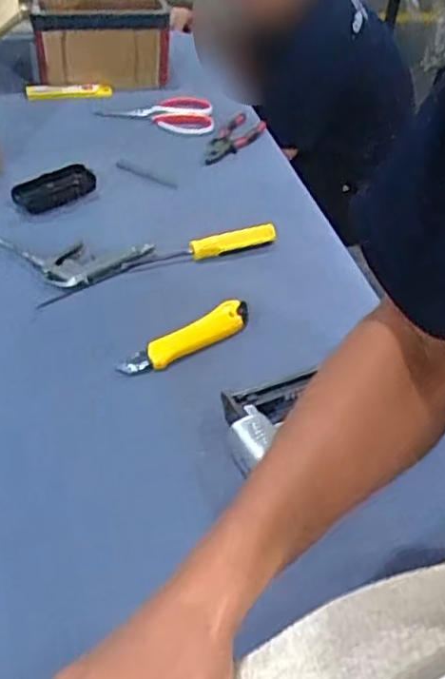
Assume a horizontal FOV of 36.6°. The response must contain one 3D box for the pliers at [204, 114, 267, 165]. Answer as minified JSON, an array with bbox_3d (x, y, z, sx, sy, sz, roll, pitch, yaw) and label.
[{"bbox_3d":[0.018,-0.304,1.020,0.052,0.017,0.128,24,49,17],"label":"pliers"}]

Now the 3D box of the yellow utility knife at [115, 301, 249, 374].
[{"bbox_3d":[-0.036,-0.001,0.730,0.162,0.024,0.035,-29,55,-29],"label":"yellow utility knife"}]

